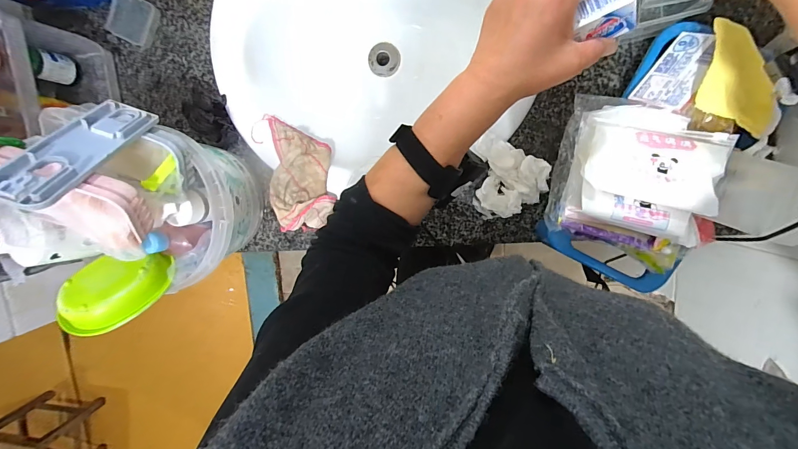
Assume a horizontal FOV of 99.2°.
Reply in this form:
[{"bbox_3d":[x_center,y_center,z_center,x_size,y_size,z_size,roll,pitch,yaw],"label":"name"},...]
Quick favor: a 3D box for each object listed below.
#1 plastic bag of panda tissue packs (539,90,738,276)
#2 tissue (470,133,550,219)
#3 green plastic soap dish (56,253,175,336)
[{"bbox_3d":[0.279,-0.053,0.400,0.150,0.099,0.179,14,97,3],"label":"plastic bag of panda tissue packs"},{"bbox_3d":[0.161,-0.066,0.496,0.096,0.059,0.113,-2,95,5],"label":"tissue"},{"bbox_3d":[-0.344,0.079,0.414,0.119,0.038,0.078,-42,102,-25],"label":"green plastic soap dish"}]

